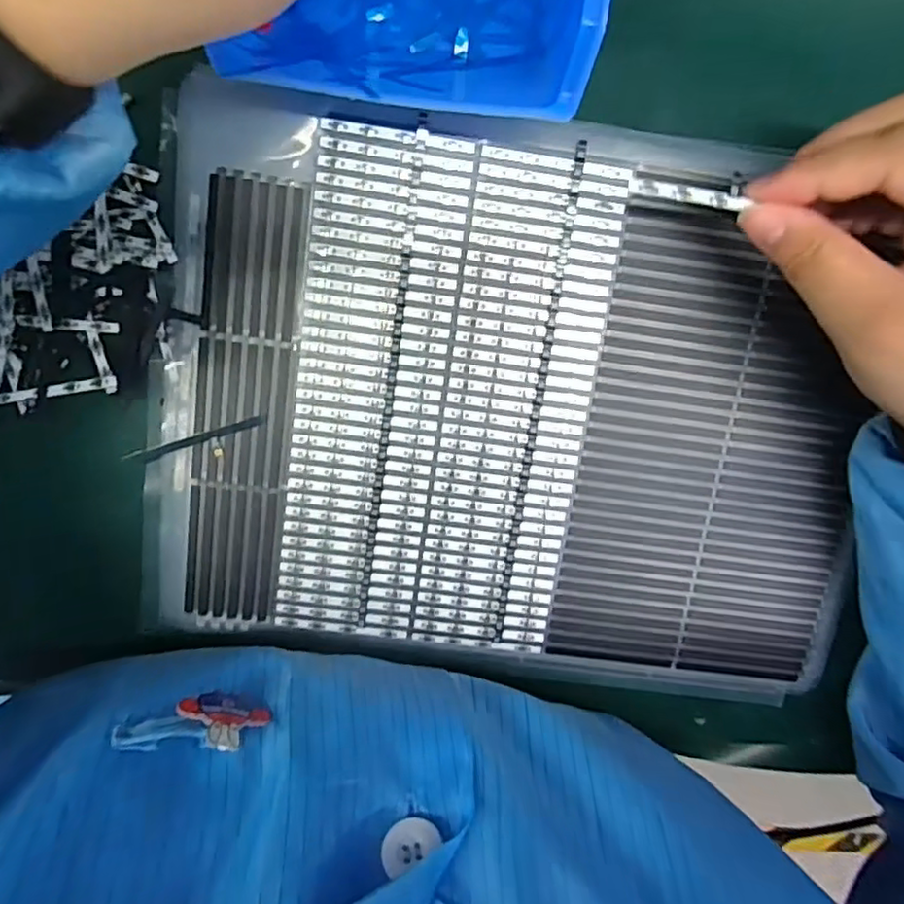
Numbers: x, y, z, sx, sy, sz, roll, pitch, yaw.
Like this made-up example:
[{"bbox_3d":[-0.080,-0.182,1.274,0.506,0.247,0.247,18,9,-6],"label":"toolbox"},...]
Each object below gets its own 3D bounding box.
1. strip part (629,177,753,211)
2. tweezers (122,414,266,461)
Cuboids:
[{"bbox_3d":[0.080,-0.087,0.206,0.042,0.004,0.005,6,99,-9],"label":"strip part"},{"bbox_3d":[-0.109,-0.005,0.256,0.063,0.004,0.005,-16,100,1],"label":"tweezers"}]

